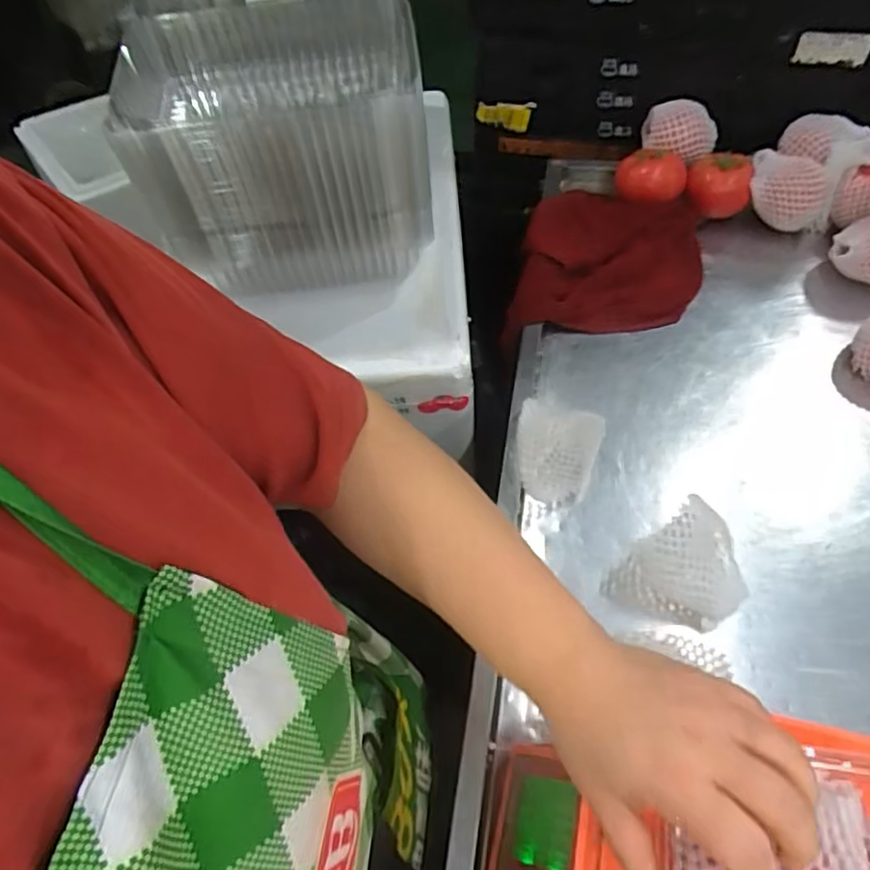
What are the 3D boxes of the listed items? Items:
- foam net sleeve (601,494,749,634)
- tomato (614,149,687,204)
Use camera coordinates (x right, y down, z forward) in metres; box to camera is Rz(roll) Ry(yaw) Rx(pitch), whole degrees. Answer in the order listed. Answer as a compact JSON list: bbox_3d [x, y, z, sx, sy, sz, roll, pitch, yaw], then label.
[{"bbox_3d":[0.221,0.115,0.560,0.103,0.069,0.094,-36,62,-19],"label":"foam net sleeve"},{"bbox_3d":[0.274,-0.324,0.822,0.086,0.057,0.071,15,59,13],"label":"tomato"}]

